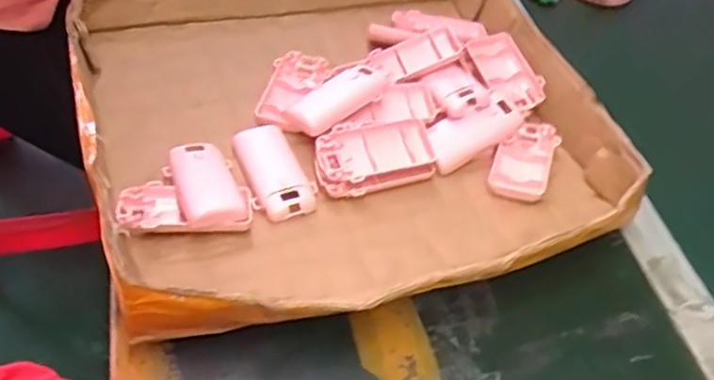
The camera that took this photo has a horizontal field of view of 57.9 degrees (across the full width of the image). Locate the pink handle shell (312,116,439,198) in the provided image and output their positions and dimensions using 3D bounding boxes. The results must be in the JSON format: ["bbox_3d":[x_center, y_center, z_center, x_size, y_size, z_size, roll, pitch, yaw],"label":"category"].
[{"bbox_3d":[0.014,-0.028,0.529,0.095,0.016,0.059,-11,68,-11],"label":"pink handle shell"}]

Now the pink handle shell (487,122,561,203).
[{"bbox_3d":[0.144,-0.026,0.557,0.047,0.015,0.096,22,51,12],"label":"pink handle shell"}]

